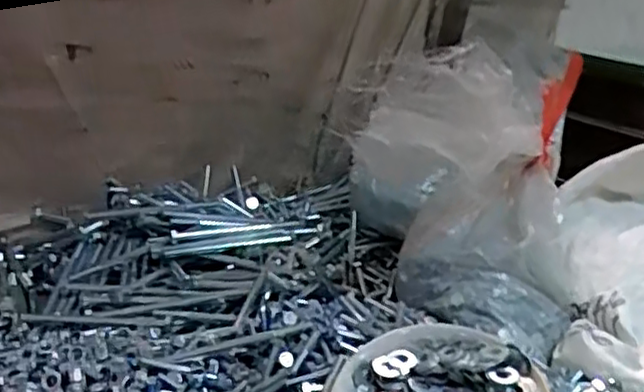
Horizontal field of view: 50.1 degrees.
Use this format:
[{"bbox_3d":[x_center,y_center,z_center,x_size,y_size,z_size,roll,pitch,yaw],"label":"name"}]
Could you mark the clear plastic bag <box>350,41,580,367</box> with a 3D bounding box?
[{"bbox_3d":[0.149,-0.027,0.715,0.213,0.227,0.291,8,18,6],"label":"clear plastic bag"}]

